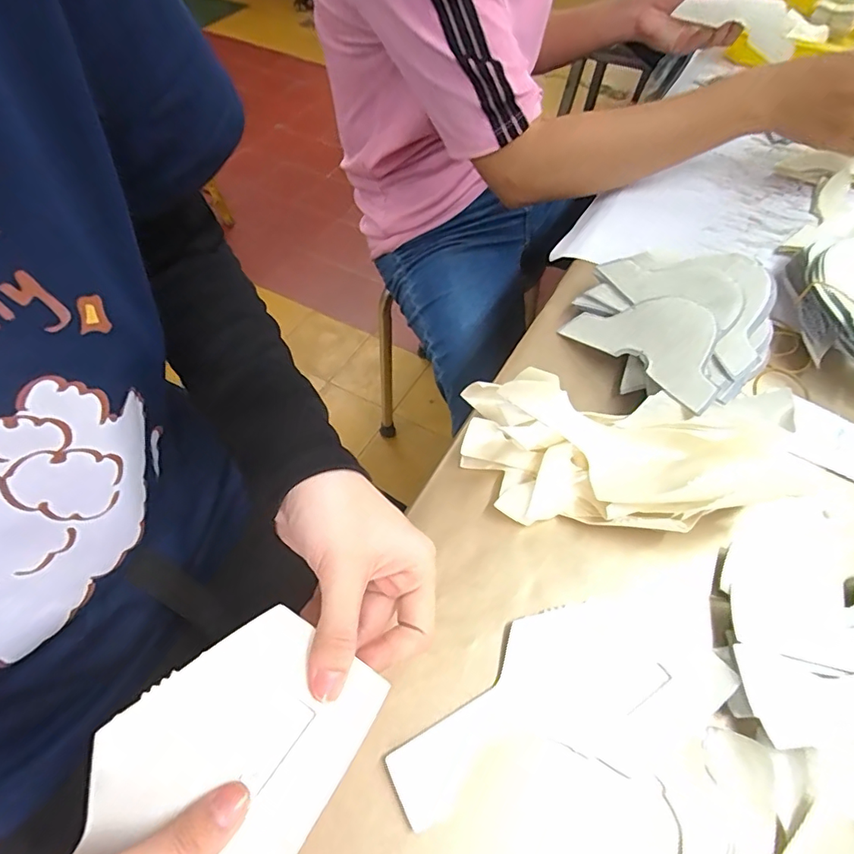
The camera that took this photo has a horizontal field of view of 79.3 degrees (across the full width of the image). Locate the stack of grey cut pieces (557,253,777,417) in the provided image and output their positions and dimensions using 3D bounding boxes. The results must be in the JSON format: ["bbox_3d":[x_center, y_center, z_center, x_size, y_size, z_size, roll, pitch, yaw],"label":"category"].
[{"bbox_3d":[0.193,-0.081,0.404,0.120,0.067,0.160,-22,58,-13],"label":"stack of grey cut pieces"}]

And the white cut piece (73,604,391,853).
[{"bbox_3d":[-0.081,0.131,0.216,0.089,0.008,0.102,30,63,15],"label":"white cut piece"}]

